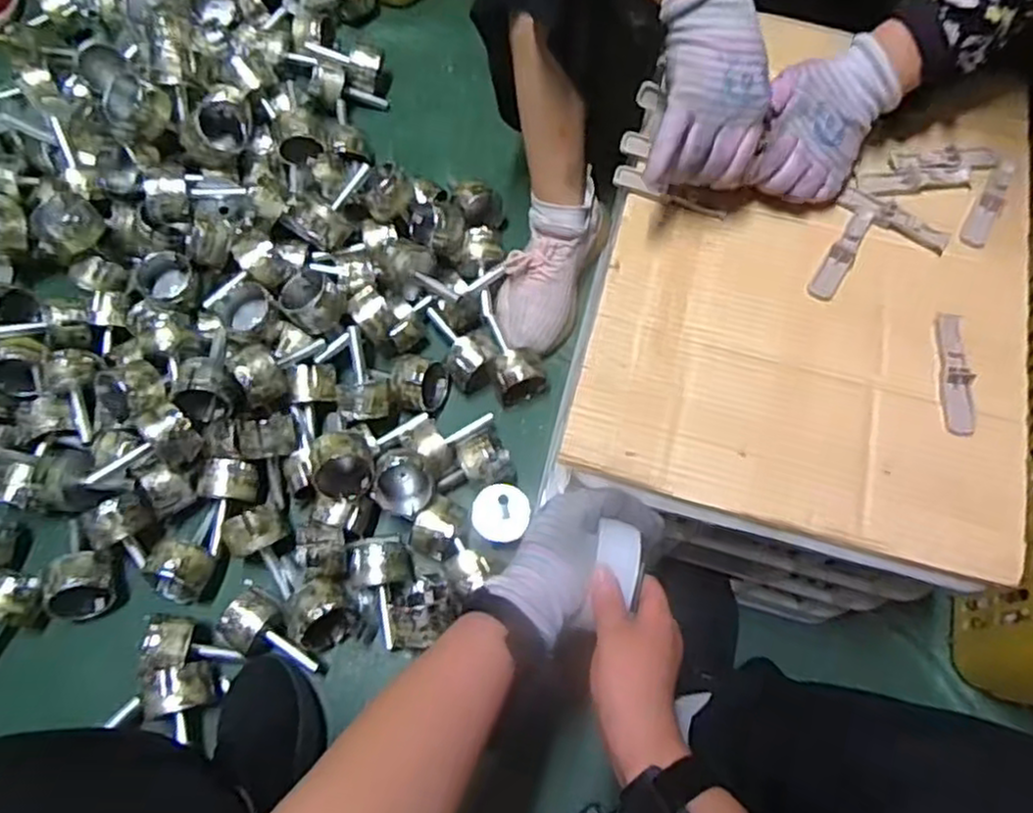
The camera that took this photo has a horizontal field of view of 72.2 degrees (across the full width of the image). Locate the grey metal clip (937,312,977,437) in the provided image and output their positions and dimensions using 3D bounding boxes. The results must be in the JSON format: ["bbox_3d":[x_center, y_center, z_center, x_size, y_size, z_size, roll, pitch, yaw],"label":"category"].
[{"bbox_3d":[0.348,-0.028,0.558,0.022,0.013,0.100,5,68,0],"label":"grey metal clip"}]

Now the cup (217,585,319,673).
[{"bbox_3d":[-0.247,0.232,0.723,0.103,0.051,0.060,25,70,8],"label":"cup"}]

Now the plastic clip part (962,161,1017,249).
[{"bbox_3d":[0.415,-0.178,0.617,0.021,0.007,0.095,32,71,10],"label":"plastic clip part"}]

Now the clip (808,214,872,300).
[{"bbox_3d":[0.274,-0.126,0.596,0.021,0.013,0.085,33,71,10],"label":"clip"}]

